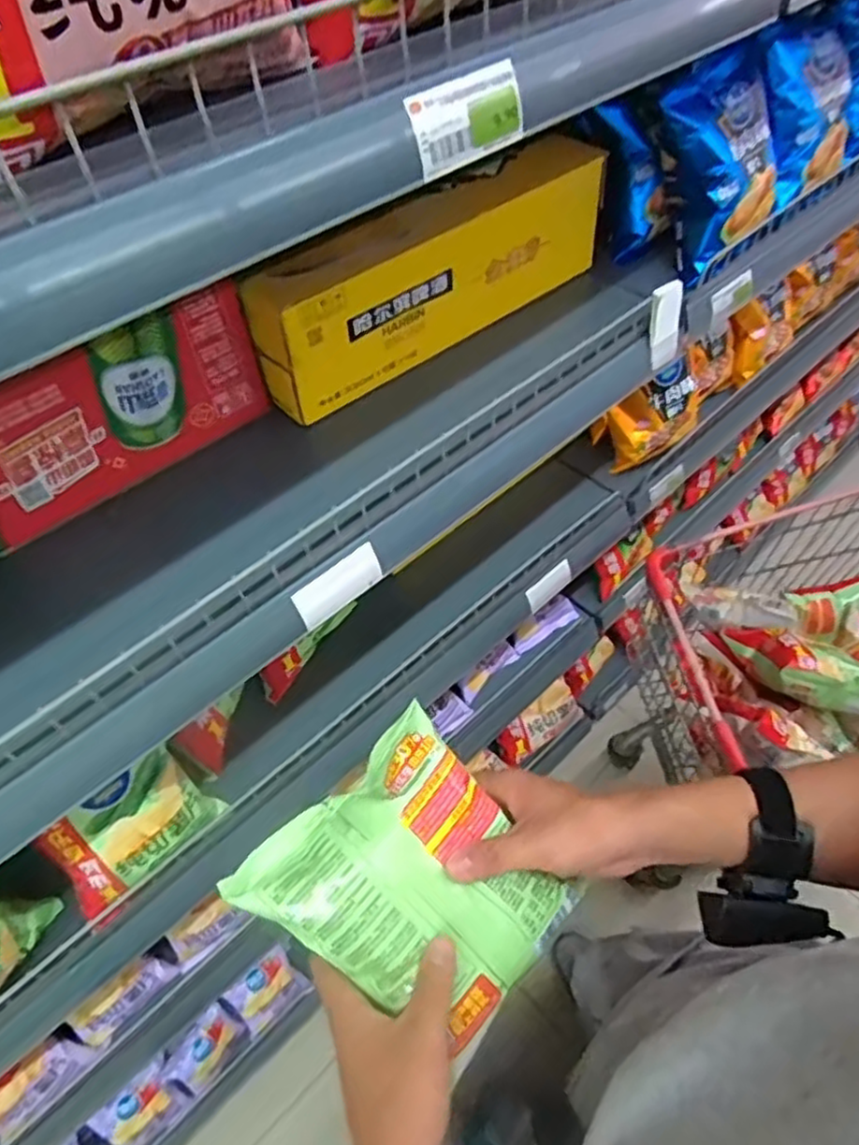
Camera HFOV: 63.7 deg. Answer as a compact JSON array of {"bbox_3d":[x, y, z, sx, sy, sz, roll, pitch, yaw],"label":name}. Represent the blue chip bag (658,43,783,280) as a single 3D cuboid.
[{"bbox_3d":[0.308,-0.429,0.721,0.138,0.163,0.095,-33,58,-21],"label":"blue chip bag"}]

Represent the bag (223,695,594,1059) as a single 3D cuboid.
[{"bbox_3d":[-0.012,0.196,0.430,0.153,0.060,0.162,-39,87,-30],"label":"bag"}]

